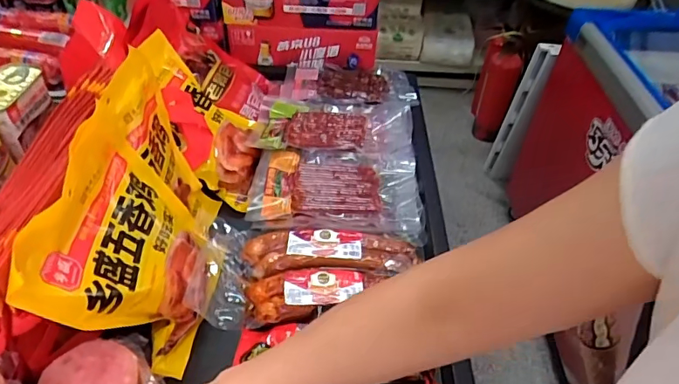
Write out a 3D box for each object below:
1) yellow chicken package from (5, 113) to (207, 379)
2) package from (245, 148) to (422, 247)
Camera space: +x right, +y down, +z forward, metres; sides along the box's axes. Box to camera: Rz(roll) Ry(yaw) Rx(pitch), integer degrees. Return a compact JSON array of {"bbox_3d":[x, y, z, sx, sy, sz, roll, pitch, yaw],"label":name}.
[{"bbox_3d":[-0.235,0.060,0.562,0.065,0.251,0.217,-17,52,25],"label":"yellow chicken package"},{"bbox_3d":[-0.008,-0.006,0.790,0.263,0.028,0.149,1,44,-3],"label":"package"}]

